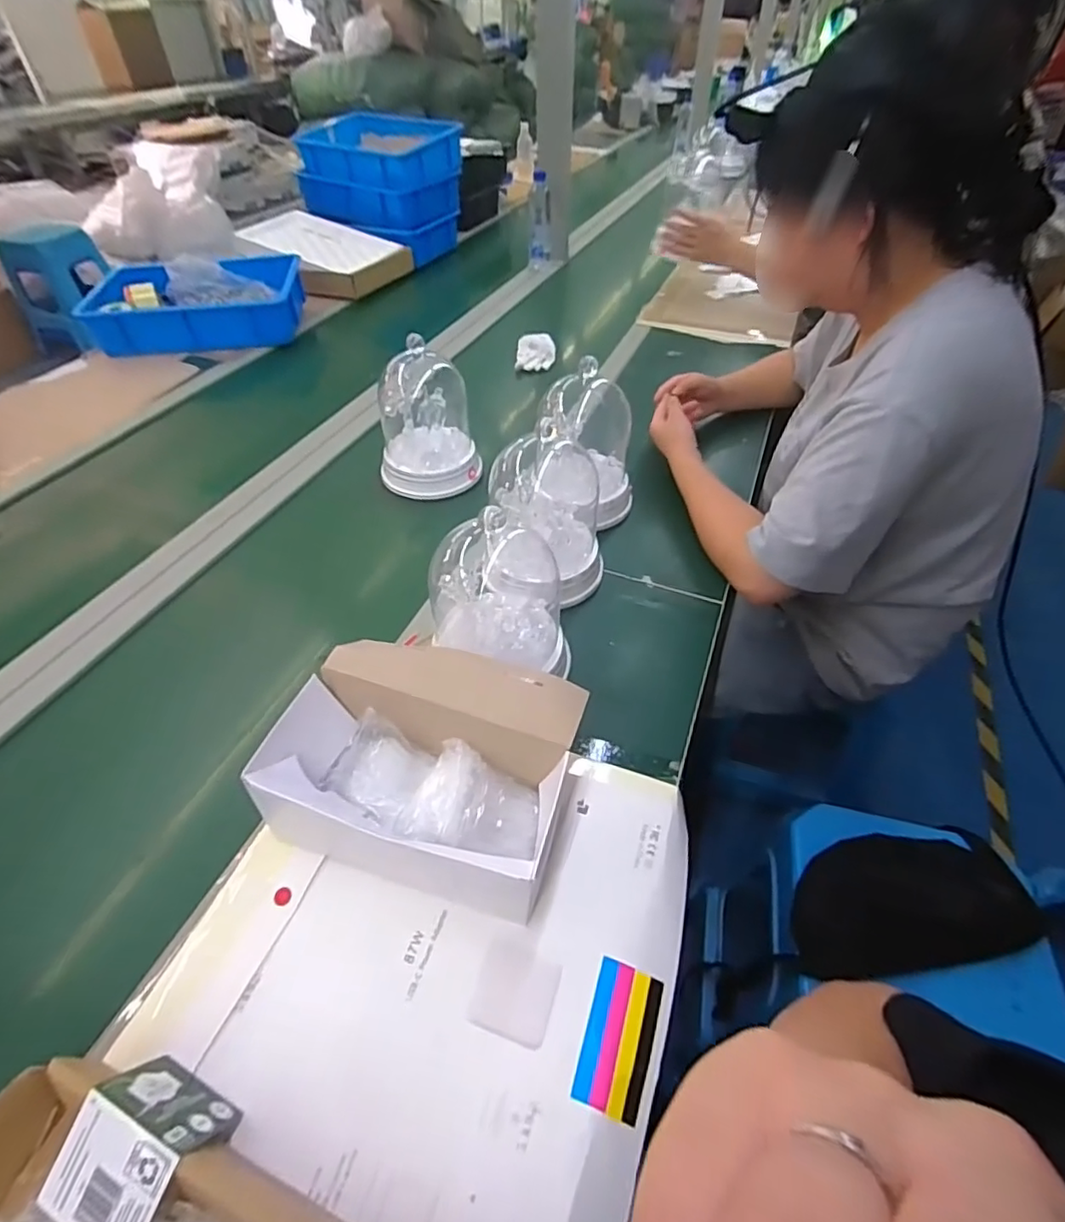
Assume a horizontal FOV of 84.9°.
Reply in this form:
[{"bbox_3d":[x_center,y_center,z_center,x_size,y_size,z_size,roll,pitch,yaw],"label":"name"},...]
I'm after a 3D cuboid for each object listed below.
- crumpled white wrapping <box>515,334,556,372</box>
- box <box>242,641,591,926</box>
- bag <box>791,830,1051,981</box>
[{"bbox_3d":[0.009,-0.553,1.238,0.079,0.024,0.148,3,46,2],"label":"crumpled white wrapping"},{"bbox_3d":[-0.087,0.126,0.507,0.236,0.104,0.180,13,47,12],"label":"box"},{"bbox_3d":[0.458,0.355,0.723,0.295,0.044,0.148,-6,47,-6],"label":"bag"}]

